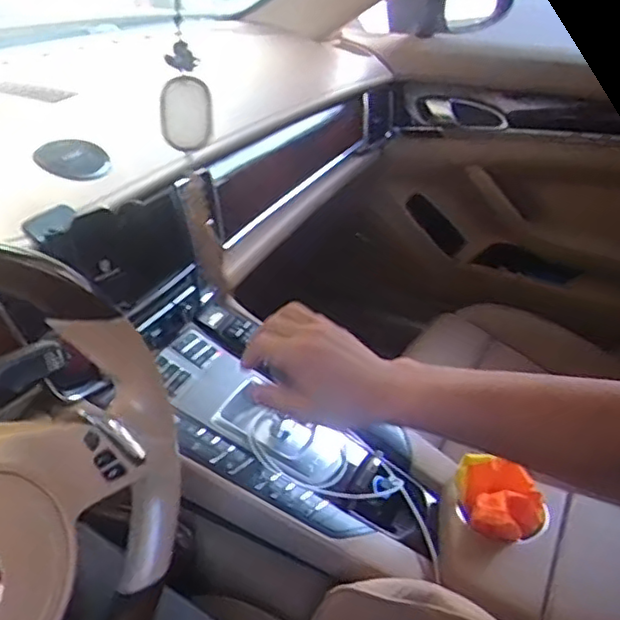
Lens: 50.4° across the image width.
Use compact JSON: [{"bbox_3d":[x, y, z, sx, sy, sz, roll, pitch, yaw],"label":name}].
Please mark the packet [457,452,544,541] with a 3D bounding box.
[{"bbox_3d":[0.198,0.192,0.687,0.088,0.051,0.076,10,32,12],"label":"packet"}]

